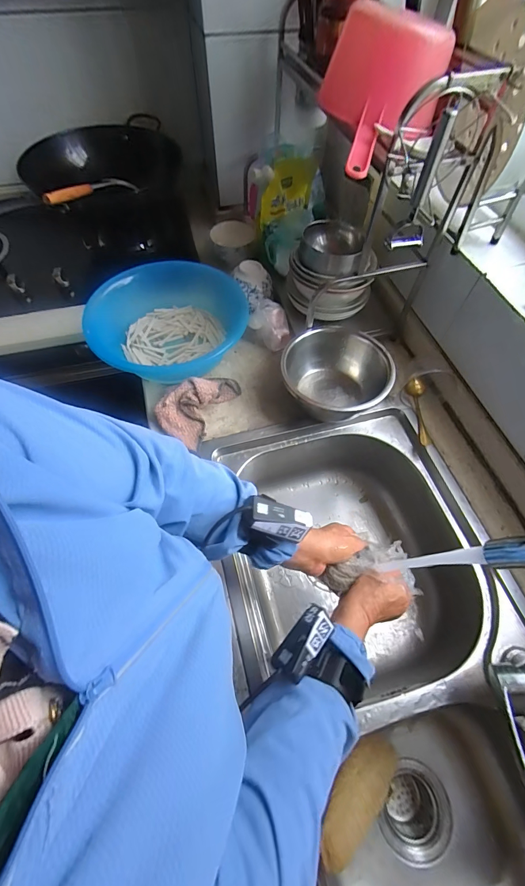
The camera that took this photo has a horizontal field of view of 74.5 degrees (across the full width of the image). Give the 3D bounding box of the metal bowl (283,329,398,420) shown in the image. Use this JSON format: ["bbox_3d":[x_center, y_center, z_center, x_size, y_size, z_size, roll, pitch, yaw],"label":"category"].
[{"bbox_3d":[0.130,-0.116,0.645,0.187,0.092,0.171,0,60,0],"label":"metal bowl"}]

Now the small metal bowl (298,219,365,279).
[{"bbox_3d":[0.136,-0.384,0.676,0.118,0.041,0.123,0,60,0],"label":"small metal bowl"}]

